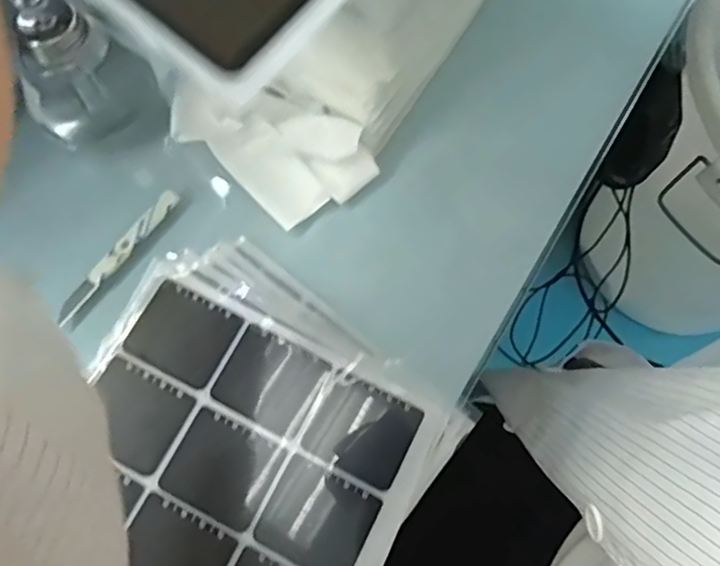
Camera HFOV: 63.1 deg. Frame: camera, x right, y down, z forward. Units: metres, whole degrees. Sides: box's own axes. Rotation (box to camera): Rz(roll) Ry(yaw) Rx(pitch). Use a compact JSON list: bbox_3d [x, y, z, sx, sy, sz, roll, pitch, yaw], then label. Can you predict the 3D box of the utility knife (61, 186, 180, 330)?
[{"bbox_3d":[-0.152,-0.018,0.369,0.012,0.005,0.105,34,74,9],"label":"utility knife"}]

